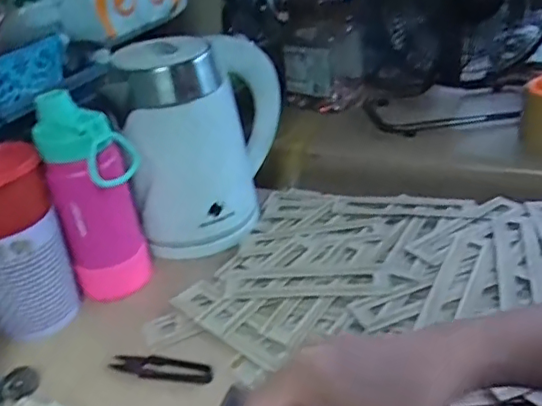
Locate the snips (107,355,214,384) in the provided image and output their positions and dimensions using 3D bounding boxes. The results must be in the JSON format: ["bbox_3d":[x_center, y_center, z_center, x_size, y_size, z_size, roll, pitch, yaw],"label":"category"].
[{"bbox_3d":[-0.095,0.143,0.500,0.094,0.010,0.024,7,33,21],"label":"snips"}]

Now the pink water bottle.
[{"bbox_3d":[-0.164,0.000,0.562,0.076,0.210,0.061,4,32,17],"label":"pink water bottle"}]

